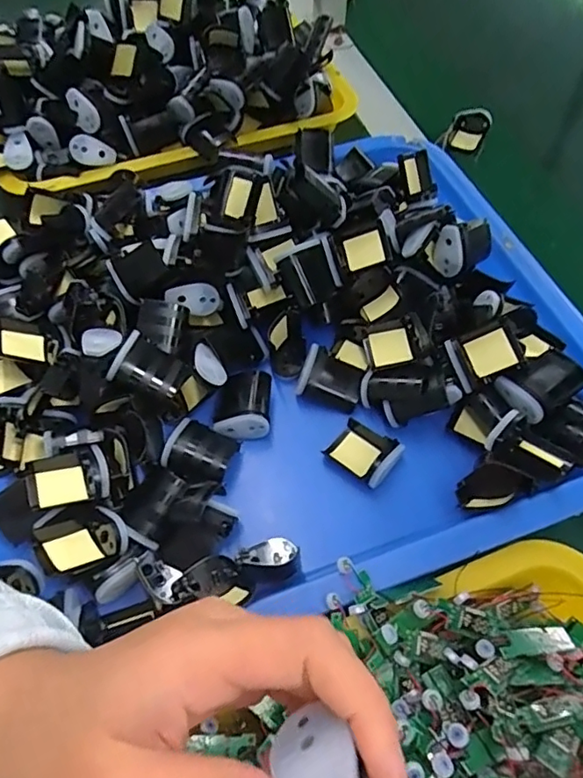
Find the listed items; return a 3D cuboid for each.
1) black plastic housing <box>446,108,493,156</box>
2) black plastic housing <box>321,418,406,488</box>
[{"bbox_3d":[0.176,-0.254,0.536,0.041,0.014,0.041,18,93,10],"label":"black plastic housing"},{"bbox_3d":[0.046,0.038,0.341,0.041,0.026,0.034,36,66,20],"label":"black plastic housing"}]

